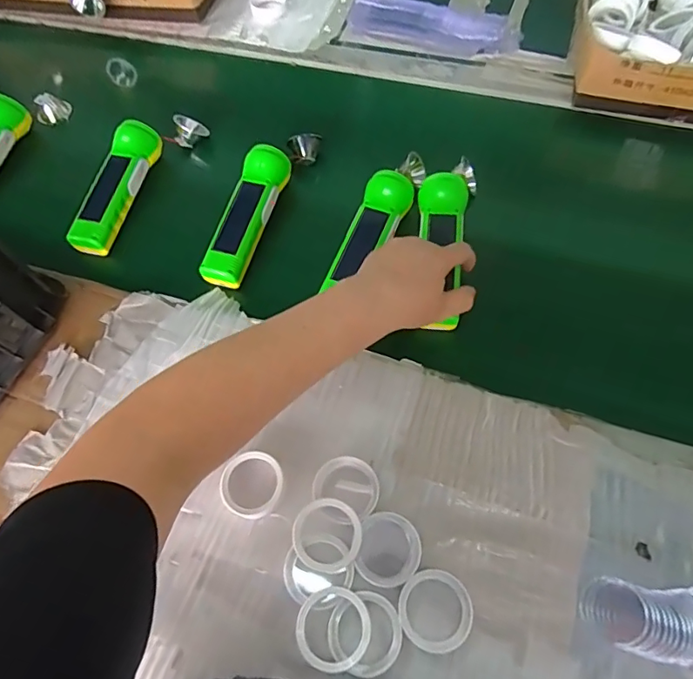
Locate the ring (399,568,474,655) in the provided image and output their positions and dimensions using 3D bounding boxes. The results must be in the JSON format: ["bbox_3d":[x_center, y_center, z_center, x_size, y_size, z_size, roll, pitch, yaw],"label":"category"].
[{"bbox_3d":[0.067,0.206,0.378,0.054,0.010,0.055,-1,65,2],"label":"ring"}]

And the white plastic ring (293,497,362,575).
[{"bbox_3d":[-0.015,0.152,0.388,0.053,0.006,0.052,-1,69,3],"label":"white plastic ring"}]

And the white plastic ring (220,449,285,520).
[{"bbox_3d":[-0.079,0.124,0.424,0.047,0.012,0.054,40,72,18],"label":"white plastic ring"}]

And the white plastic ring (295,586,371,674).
[{"bbox_3d":[-0.009,0.208,0.359,0.053,0.009,0.053,1,60,-2],"label":"white plastic ring"}]

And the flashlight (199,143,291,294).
[{"bbox_3d":[-0.111,-0.135,0.538,0.049,0.043,0.159,18,67,11],"label":"flashlight"}]

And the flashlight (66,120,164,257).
[{"bbox_3d":[-0.268,-0.175,0.574,0.052,0.051,0.162,14,66,9],"label":"flashlight"}]

